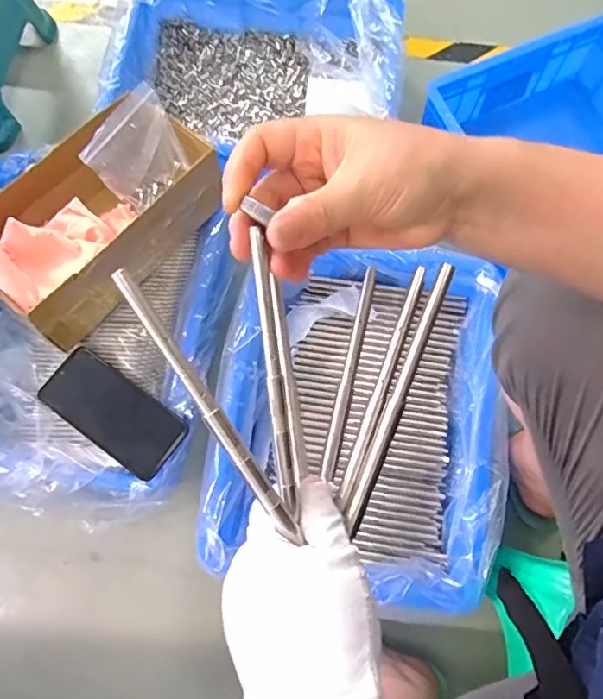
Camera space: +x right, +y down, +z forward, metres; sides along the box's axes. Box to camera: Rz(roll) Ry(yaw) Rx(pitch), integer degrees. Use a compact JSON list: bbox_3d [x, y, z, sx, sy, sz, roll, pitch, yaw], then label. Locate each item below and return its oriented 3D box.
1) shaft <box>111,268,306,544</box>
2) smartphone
[{"bbox_3d":[-0.040,0.029,0.231,0.008,0.005,0.144,-33,104,-9],"label":"shaft"},{"bbox_3d":[-0.212,0.070,0.581,0.163,0.006,0.077,35,77,10],"label":"smartphone"}]

